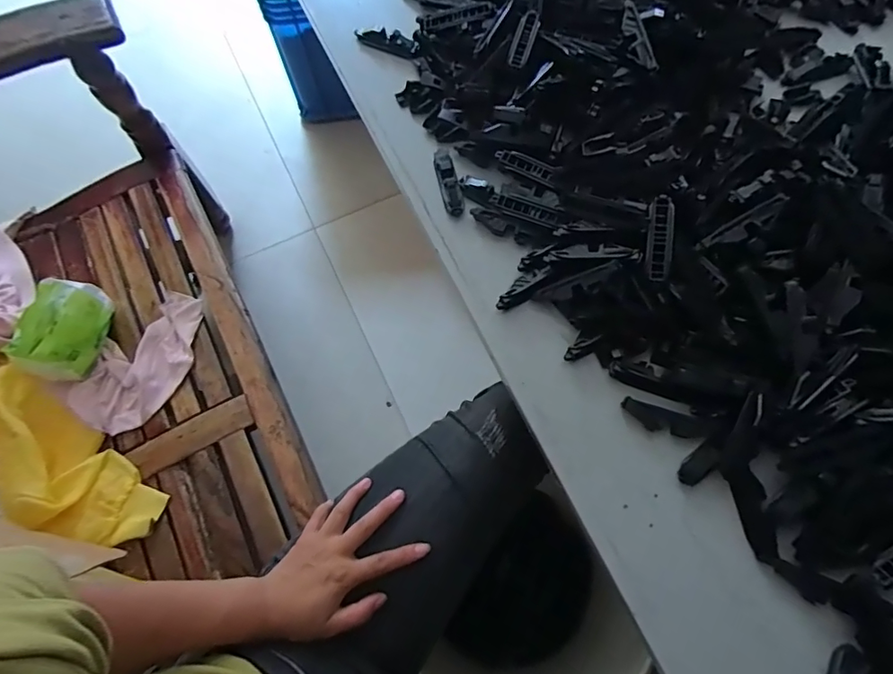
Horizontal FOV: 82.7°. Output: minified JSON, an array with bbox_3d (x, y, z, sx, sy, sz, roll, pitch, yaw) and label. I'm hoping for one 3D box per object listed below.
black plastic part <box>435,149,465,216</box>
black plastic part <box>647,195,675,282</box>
[{"bbox_3d":[0.002,-0.158,0.509,0.020,0.016,0.078,-12,70,-3],"label":"black plastic part"},{"bbox_3d":[0.177,-0.081,0.419,0.019,0.004,0.072,6,84,3],"label":"black plastic part"}]

